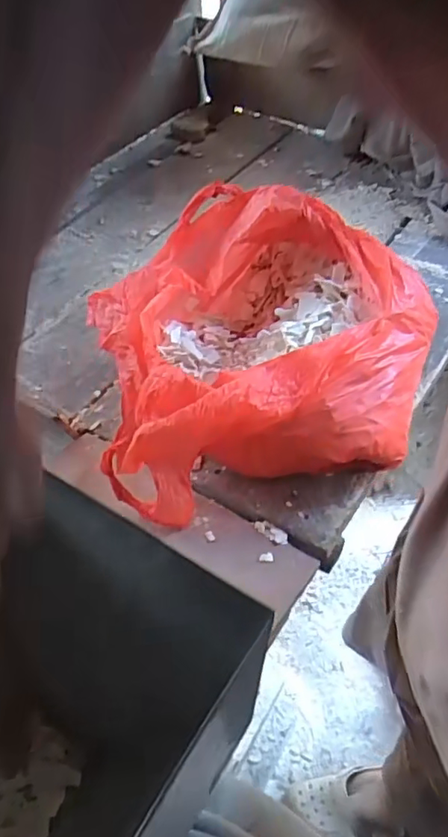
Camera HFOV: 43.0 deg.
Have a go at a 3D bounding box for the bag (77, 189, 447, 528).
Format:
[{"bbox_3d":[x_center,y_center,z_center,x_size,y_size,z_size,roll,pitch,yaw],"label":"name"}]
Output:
[{"bbox_3d":[0.044,-0.103,0.679,0.406,0.144,0.381,-13,51,-8],"label":"bag"}]

